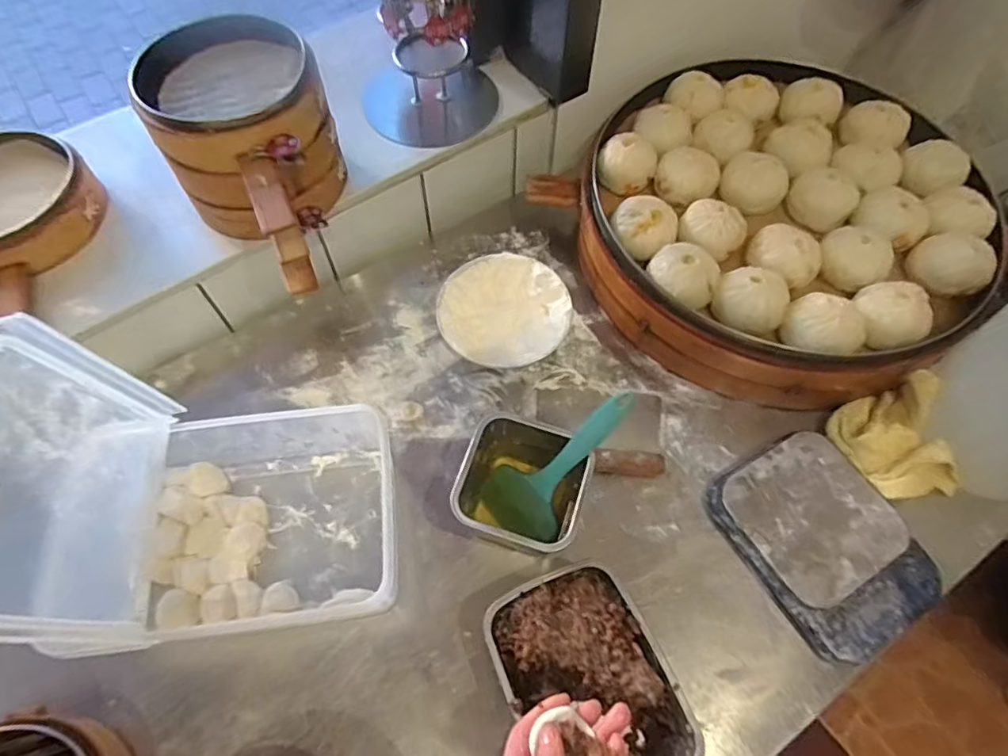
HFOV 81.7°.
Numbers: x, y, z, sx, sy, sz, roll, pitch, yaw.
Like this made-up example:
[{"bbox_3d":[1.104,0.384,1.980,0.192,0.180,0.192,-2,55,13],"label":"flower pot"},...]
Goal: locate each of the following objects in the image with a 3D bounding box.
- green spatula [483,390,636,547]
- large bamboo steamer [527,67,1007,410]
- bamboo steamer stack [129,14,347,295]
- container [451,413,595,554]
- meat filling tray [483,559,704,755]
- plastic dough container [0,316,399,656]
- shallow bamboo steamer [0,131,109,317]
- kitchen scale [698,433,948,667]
[{"bbox_3d":[0.059,0.089,0.570,0.023,0.194,0.086,3,48,-51],"label":"green spatula"},{"bbox_3d":[0.347,-0.206,0.752,0.479,0.117,0.461,0,62,0],"label":"large bamboo steamer"},{"bbox_3d":[-0.260,-0.235,0.627,0.176,0.134,0.268,-27,65,-14],"label":"bamboo steamer stack"},{"bbox_3d":[0.020,0.115,0.589,0.122,0.099,0.114,16,63,8],"label":"container"},{"bbox_3d":[0.072,0.270,0.520,0.131,0.077,0.181,-22,64,-12],"label":"meat filling tray"},{"bbox_3d":[-0.246,0.101,0.474,0.280,0.309,0.196,-6,62,-3],"label":"plastic dough container"},{"bbox_3d":[-0.555,-0.192,0.654,0.192,0.045,0.181,33,67,16],"label":"shallow bamboo steamer"},{"bbox_3d":[0.328,0.165,0.600,0.160,0.035,0.202,-26,65,-13],"label":"kitchen scale"}]

